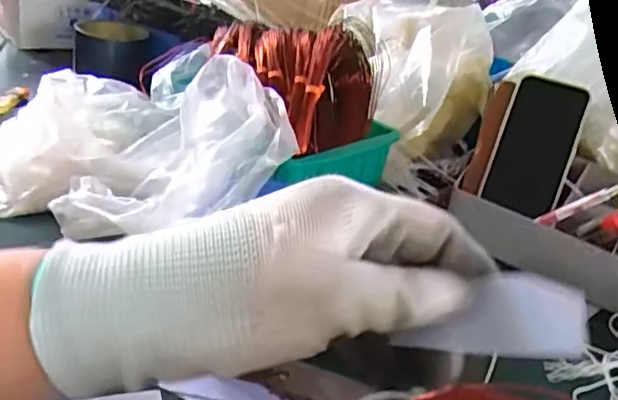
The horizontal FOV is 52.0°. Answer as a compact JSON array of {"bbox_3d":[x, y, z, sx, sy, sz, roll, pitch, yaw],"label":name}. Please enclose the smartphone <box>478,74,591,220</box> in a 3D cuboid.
[{"bbox_3d":[0.225,-0.054,0.631,0.074,0.139,0.011,20,-6,18],"label":"smartphone"}]

